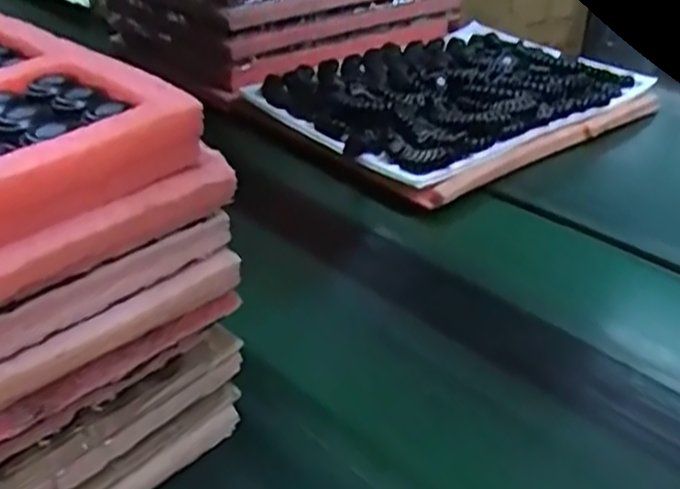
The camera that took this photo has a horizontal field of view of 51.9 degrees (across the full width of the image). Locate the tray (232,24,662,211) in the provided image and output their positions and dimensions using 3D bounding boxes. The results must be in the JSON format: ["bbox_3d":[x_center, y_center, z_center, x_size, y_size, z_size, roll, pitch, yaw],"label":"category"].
[{"bbox_3d":[0.163,-0.226,1.000,0.497,0.065,0.375,-24,39,-33],"label":"tray"}]

